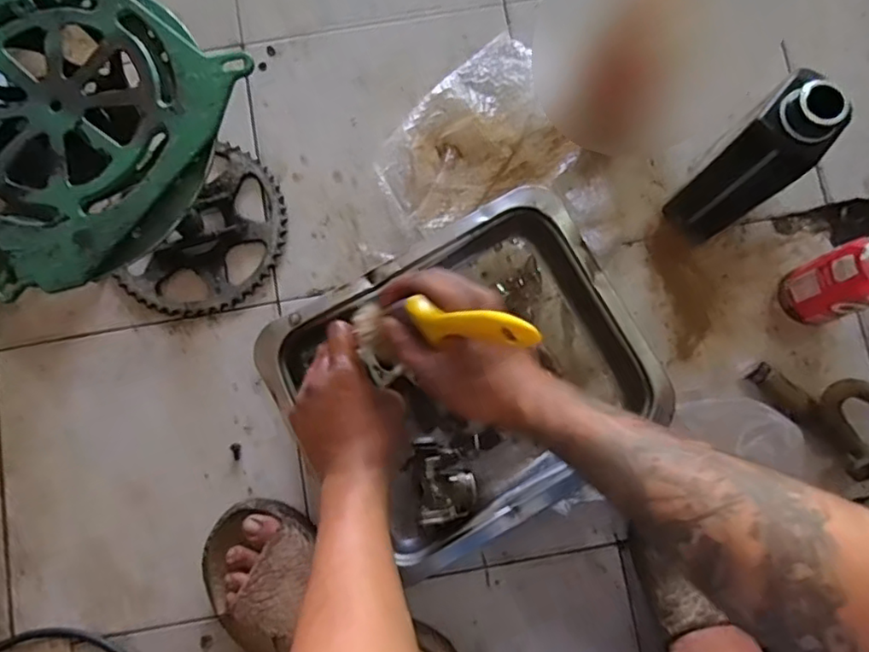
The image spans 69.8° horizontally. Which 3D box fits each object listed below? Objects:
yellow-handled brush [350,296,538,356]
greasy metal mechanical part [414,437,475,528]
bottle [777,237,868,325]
[{"bbox_3d":[-0.001,0.001,0.422,0.028,0.204,0.037,22,79,-31],"label":"yellow-handled brush"},{"bbox_3d":[0.010,0.140,0.582,0.051,0.064,0.073,-9,80,-1],"label":"greasy metal mechanical part"},{"bbox_3d":[0.380,-0.041,0.573,0.052,0.169,0.061,-19,80,-3],"label":"bottle"}]

